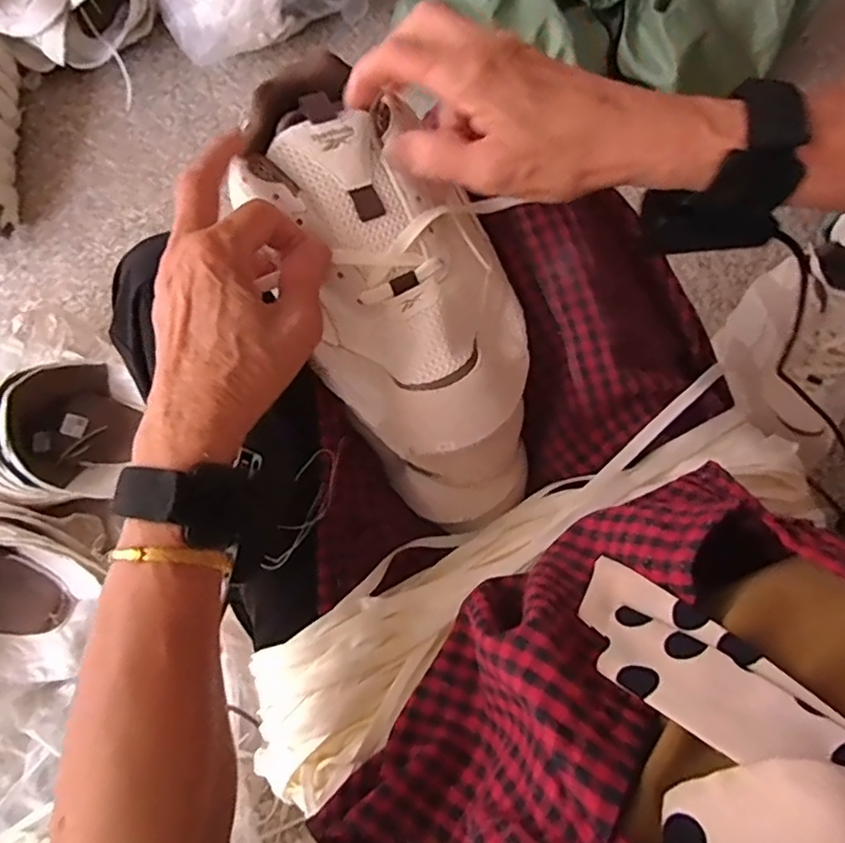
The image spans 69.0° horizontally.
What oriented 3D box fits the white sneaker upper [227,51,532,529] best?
[{"bbox_3d":[-0.012,-0.076,0.365,0.123,0.075,0.289,-25,96,-8],"label":"white sneaker upper"}]

